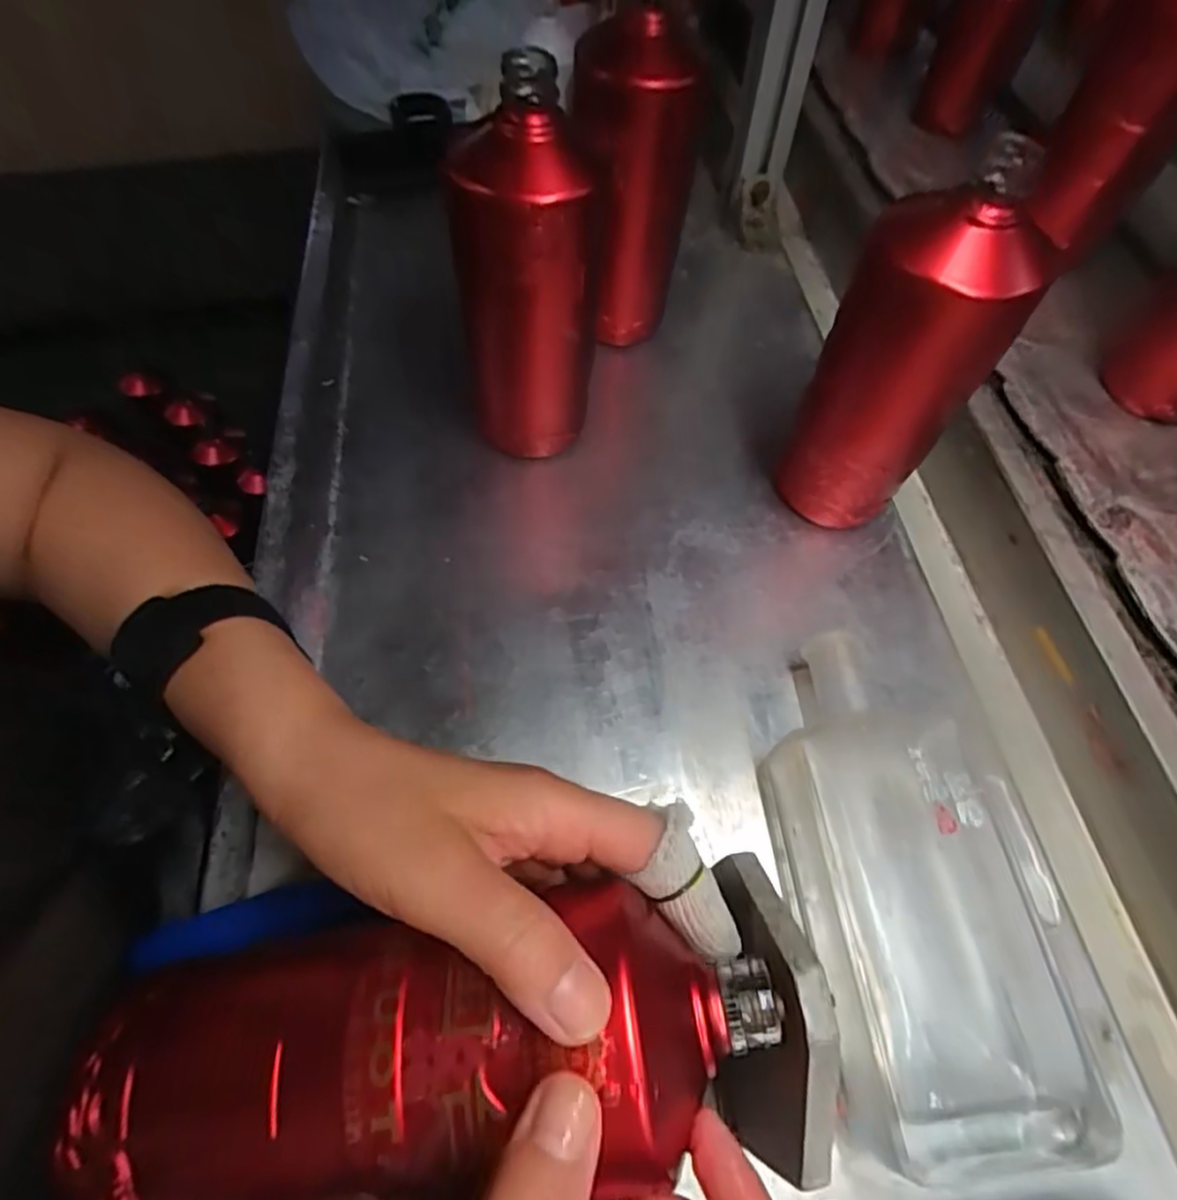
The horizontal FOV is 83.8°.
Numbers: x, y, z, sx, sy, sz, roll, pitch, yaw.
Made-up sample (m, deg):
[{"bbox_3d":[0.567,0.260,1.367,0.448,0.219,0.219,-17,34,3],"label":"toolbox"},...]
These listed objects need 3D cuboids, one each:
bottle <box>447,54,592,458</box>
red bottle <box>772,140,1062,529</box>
[{"bbox_3d":[-0.037,-0.177,0.387,0.076,0.218,0.083,-14,62,-2],"label":"bottle"},{"bbox_3d":[0.171,-0.126,0.374,0.082,0.209,0.070,20,61,9],"label":"red bottle"}]

